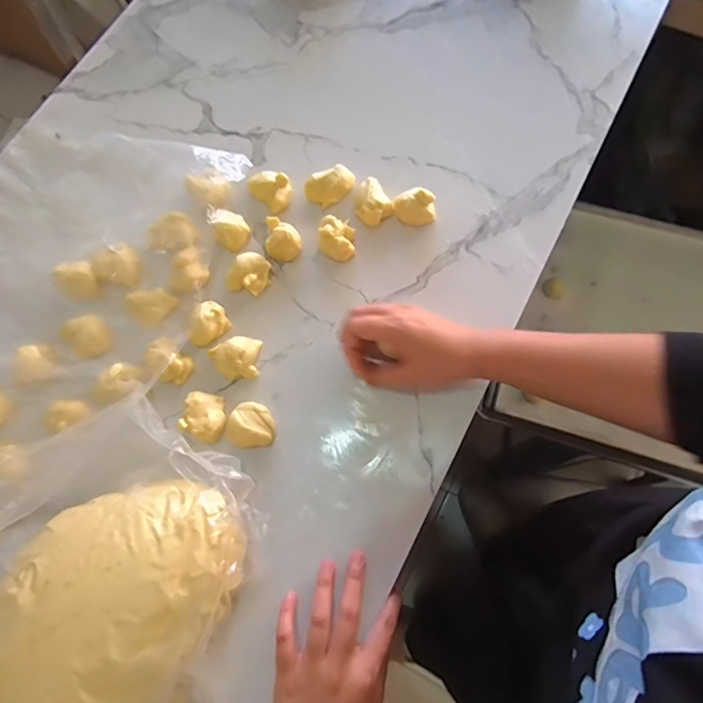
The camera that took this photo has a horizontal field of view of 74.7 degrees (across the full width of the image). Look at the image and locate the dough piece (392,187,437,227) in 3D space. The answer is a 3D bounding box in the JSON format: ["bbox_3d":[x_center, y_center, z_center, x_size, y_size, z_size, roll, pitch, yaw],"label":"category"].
[{"bbox_3d":[0.066,-0.150,0.481,0.044,0.028,0.030,14,74,5],"label":"dough piece"}]

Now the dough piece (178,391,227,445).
[{"bbox_3d":[-0.136,0.061,0.430,0.039,0.019,0.044,10,74,4],"label":"dough piece"}]

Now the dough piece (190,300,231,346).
[{"bbox_3d":[-0.141,-0.027,0.452,0.030,0.023,0.042,37,77,11],"label":"dough piece"}]

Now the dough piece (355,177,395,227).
[{"bbox_3d":[0.021,-0.159,0.487,0.038,0.022,0.047,-37,76,-9],"label":"dough piece"}]

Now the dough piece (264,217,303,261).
[{"bbox_3d":[-0.070,-0.115,0.475,0.034,0.031,0.036,3,73,2],"label":"dough piece"}]

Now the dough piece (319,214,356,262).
[{"bbox_3d":[-0.015,-0.118,0.477,0.035,0.027,0.040,2,73,2],"label":"dough piece"}]

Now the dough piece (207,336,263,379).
[{"bbox_3d":[-0.114,0.004,0.443,0.048,0.026,0.038,5,74,2],"label":"dough piece"}]

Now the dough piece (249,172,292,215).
[{"bbox_3d":[-0.085,-0.176,0.498,0.034,0.022,0.051,-42,77,-10],"label":"dough piece"}]

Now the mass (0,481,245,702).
[{"bbox_3d":[-0.202,0.220,0.359,0.164,0.060,0.271,29,76,9],"label":"mass"}]

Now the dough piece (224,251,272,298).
[{"bbox_3d":[-0.103,-0.077,0.468,0.038,0.025,0.042,30,76,9],"label":"dough piece"}]

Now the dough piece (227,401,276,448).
[{"bbox_3d":[-0.092,0.067,0.423,0.041,0.026,0.040,-2,73,1],"label":"dough piece"}]

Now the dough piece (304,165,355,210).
[{"bbox_3d":[-0.022,-0.178,0.497,0.053,0.023,0.034,-22,74,-5],"label":"dough piece"}]

